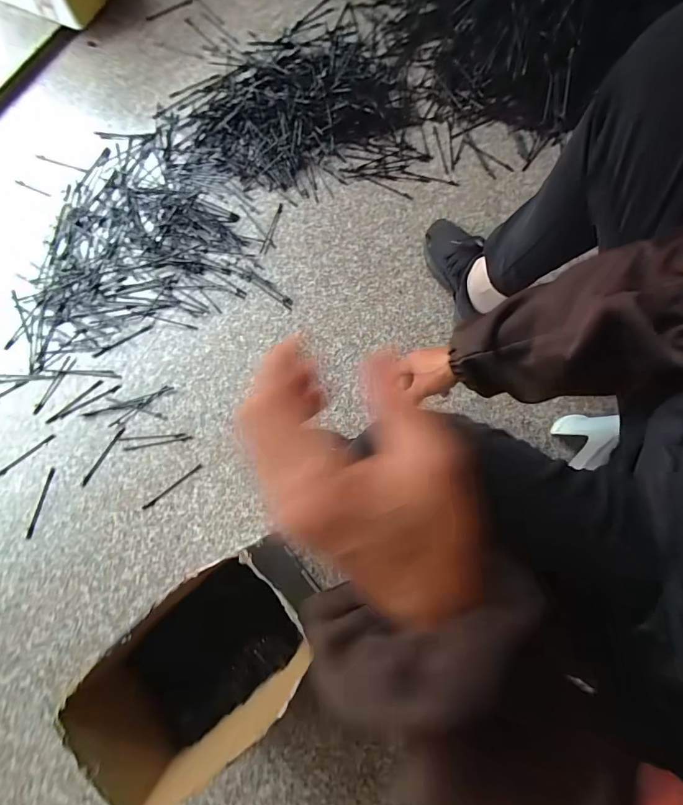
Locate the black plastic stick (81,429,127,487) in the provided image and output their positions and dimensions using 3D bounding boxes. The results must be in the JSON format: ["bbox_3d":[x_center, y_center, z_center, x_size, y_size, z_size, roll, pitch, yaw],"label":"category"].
[{"bbox_3d":[-0.405,0.092,0.673,0.009,0.004,0.112,30,79,6],"label":"black plastic stick"}]

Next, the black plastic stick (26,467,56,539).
[{"bbox_3d":[-0.501,0.166,0.658,0.011,0.004,0.115,12,78,2],"label":"black plastic stick"}]

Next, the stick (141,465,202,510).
[{"bbox_3d":[-0.284,0.142,0.663,0.114,0.004,0.008,-38,80,-8],"label":"stick"}]

